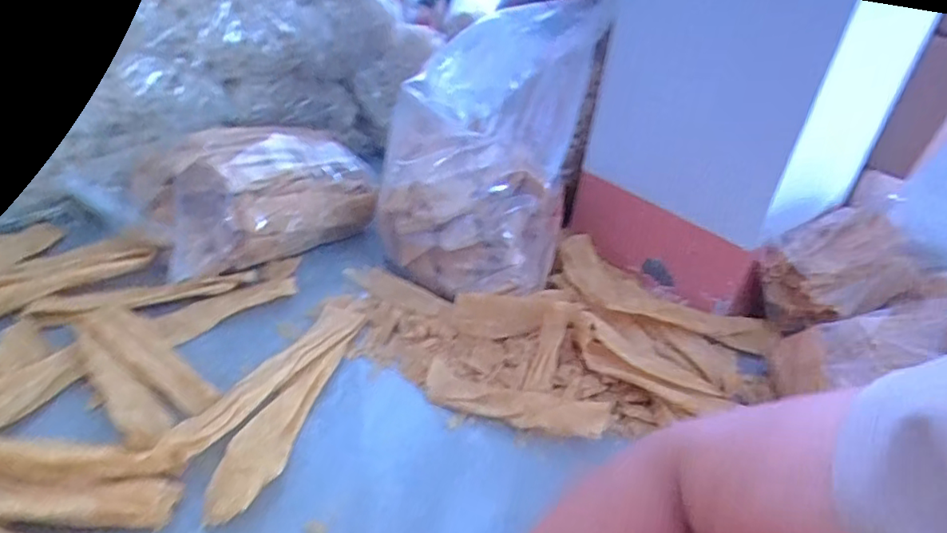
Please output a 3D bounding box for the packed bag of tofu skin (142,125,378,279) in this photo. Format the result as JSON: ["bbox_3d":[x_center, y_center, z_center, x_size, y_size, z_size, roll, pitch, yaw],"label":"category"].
[{"bbox_3d":[-0.397,-0.146,1.132,0.443,0.208,0.226,-22,42,-37],"label":"packed bag of tofu skin"}]

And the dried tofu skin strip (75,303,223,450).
[{"bbox_3d":[-0.495,0.144,0.824,0.303,0.035,0.130,27,38,29],"label":"dried tofu skin strip"}]

